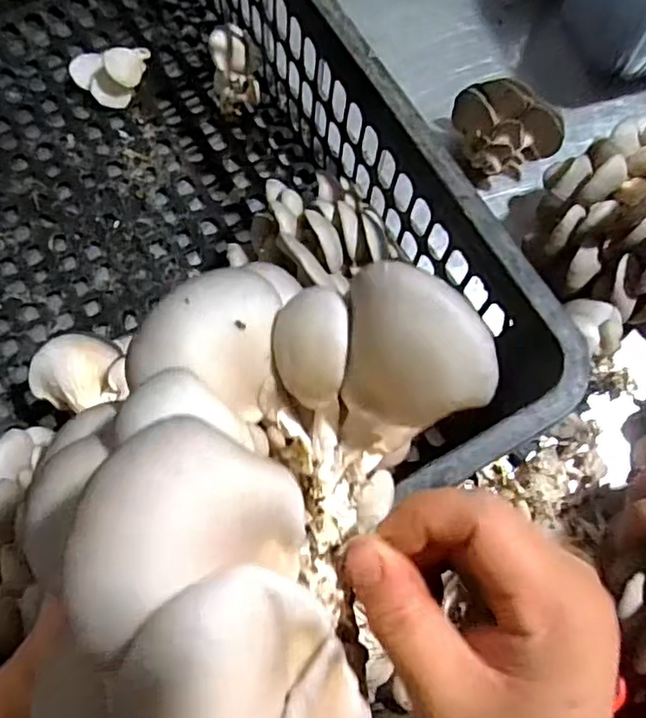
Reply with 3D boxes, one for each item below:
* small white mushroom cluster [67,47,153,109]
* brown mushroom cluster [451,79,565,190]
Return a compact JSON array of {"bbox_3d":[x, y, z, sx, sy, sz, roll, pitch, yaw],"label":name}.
[{"bbox_3d":[-0.199,-0.262,0.570,0.069,0.030,0.050,6,72,0],"label":"small white mushroom cluster"},{"bbox_3d":[0.160,-0.203,0.545,0.083,0.064,0.080,-25,74,-9],"label":"brown mushroom cluster"}]

